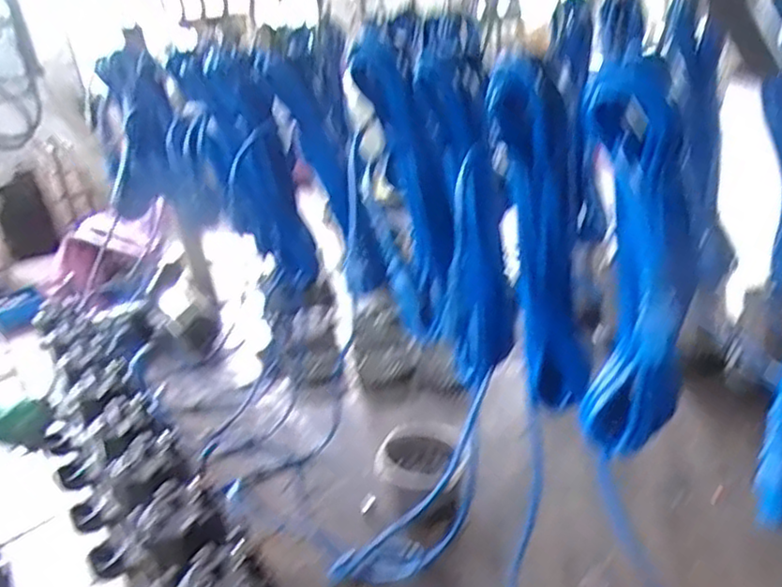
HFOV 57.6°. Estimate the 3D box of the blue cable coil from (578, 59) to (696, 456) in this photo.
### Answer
[{"bbox_3d":[0.195,-0.018,0.566,0.085,0.316,0.078,2,25,21],"label":"blue cable coil"}]

